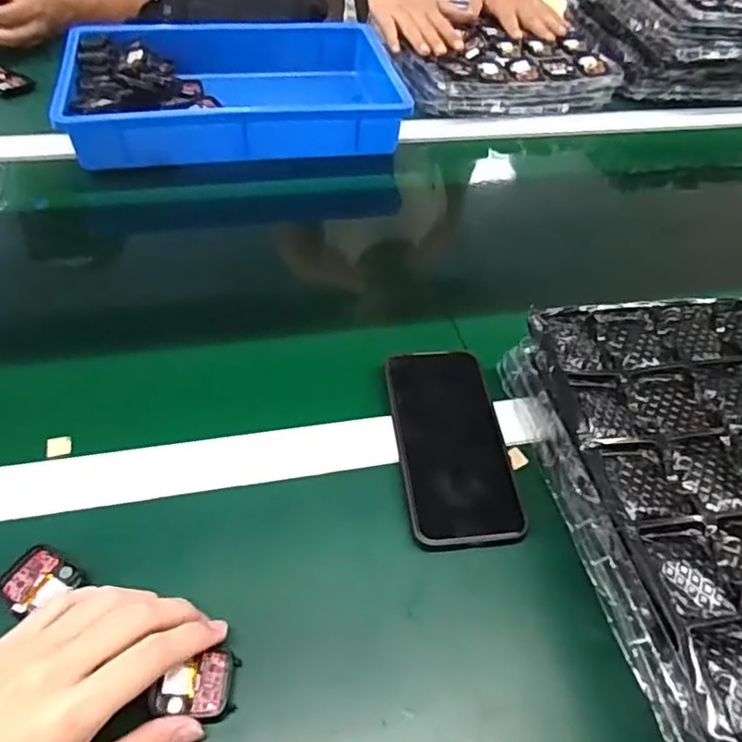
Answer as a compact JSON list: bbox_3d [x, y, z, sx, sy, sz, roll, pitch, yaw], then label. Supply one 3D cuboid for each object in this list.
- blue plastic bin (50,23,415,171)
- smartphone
[{"bbox_3d":[-0.159,-0.331,0.740,0.361,0.067,0.248,-8,50,-12],"label":"blue plastic bin"},{"bbox_3d":[0.058,0.050,0.455,0.077,0.012,0.158,-2,50,-8],"label":"smartphone"}]

